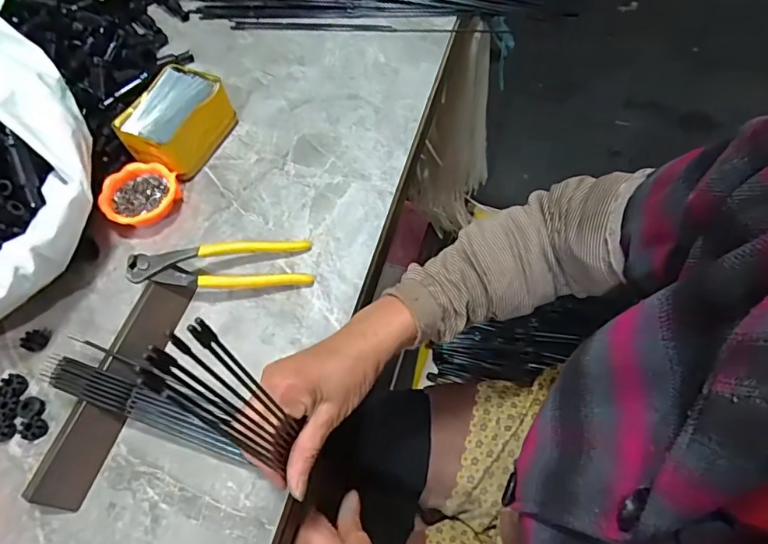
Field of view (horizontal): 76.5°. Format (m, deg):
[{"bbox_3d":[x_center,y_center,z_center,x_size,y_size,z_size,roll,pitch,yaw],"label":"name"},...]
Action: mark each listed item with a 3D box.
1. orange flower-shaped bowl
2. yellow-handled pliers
[{"bbox_3d":[-0.255,-0.078,0.517,0.071,0.027,0.077,-2,60,3],"label":"orange flower-shaped bowl"},{"bbox_3d":[-0.152,-0.006,0.462,0.163,0.014,0.049,-2,59,-12],"label":"yellow-handled pliers"}]

